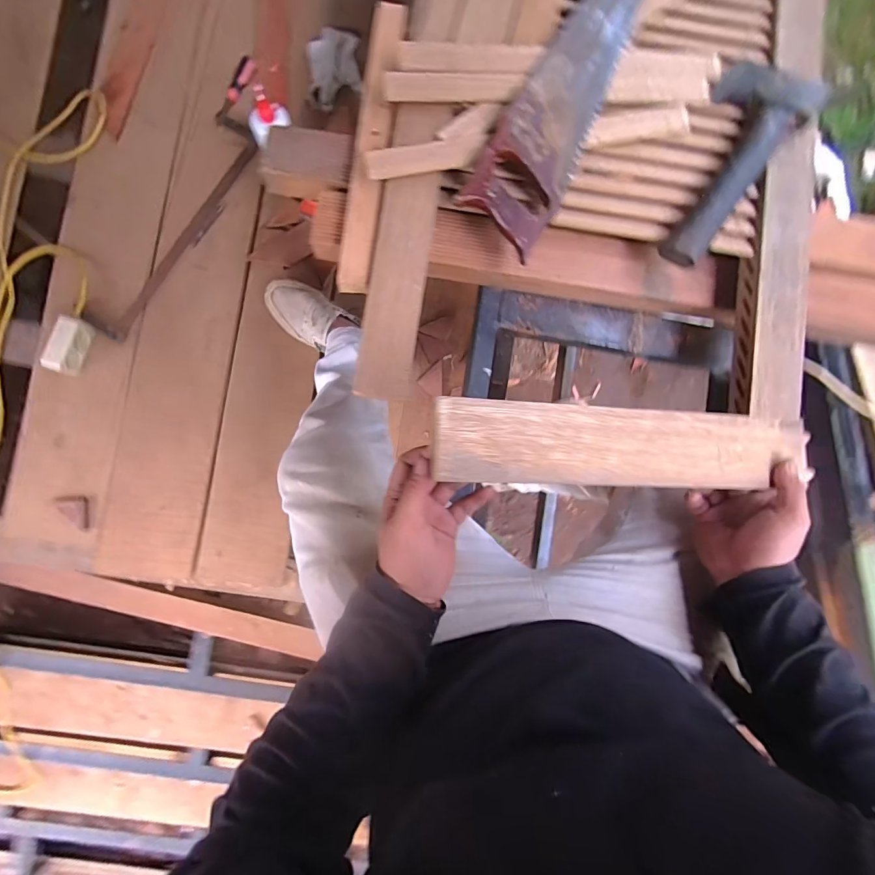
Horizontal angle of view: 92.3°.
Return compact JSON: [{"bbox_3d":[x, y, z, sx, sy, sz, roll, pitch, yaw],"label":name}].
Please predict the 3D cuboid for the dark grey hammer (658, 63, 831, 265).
[{"bbox_3d":[0.334,-0.331,0.491,0.111,0.036,0.265,38,84,-1],"label":"dark grey hammer"}]

